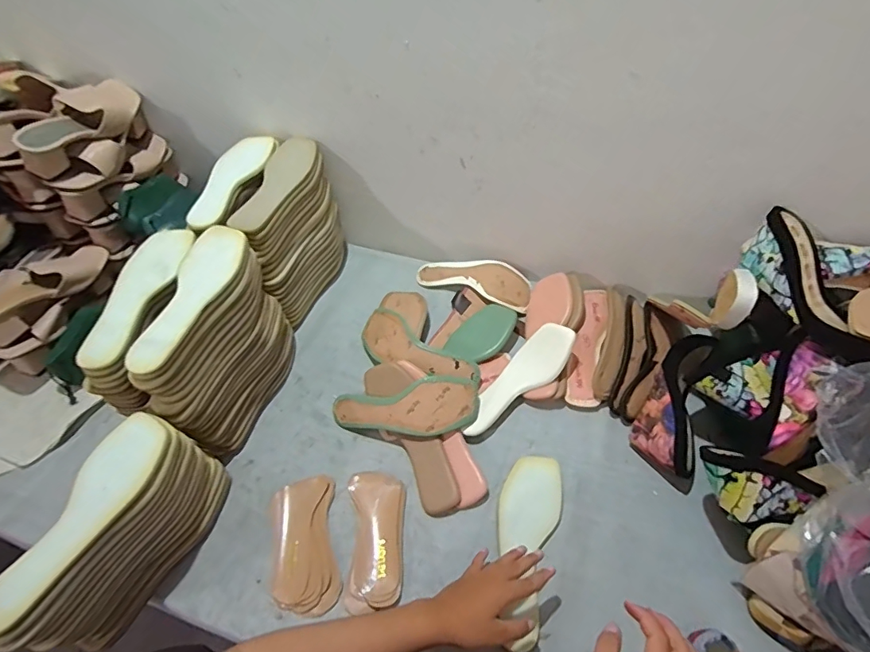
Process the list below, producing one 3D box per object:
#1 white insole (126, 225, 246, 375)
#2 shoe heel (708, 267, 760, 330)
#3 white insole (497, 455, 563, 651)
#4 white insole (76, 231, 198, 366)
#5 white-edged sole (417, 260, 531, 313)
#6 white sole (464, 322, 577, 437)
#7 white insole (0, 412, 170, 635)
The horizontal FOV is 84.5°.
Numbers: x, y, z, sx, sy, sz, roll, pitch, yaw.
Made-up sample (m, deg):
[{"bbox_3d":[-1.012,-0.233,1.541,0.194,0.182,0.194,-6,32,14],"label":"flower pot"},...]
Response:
[{"bbox_3d":[-0.320,-0.046,0.635,0.076,0.015,0.243,4,56,11],"label":"white insole"},{"bbox_3d":[0.394,-0.031,0.633,0.027,0.073,0.063,11,54,12],"label":"shoe heel"},{"bbox_3d":[0.118,0.287,0.635,0.081,0.018,0.239,12,57,12],"label":"white insole"},{"bbox_3d":[-0.405,-0.048,0.650,0.090,0.016,0.245,1,56,10],"label":"white insole"},{"bbox_3d":[0.076,-0.093,0.924,0.231,0.038,0.088,22,57,19],"label":"white-edged sole"},{"bbox_3d":[0.132,0.089,0.768,0.231,0.044,0.080,-45,61,-9],"label":"white sole"},{"bbox_3d":[-0.375,0.193,0.502,0.082,0.016,0.226,18,51,13],"label":"white insole"}]

